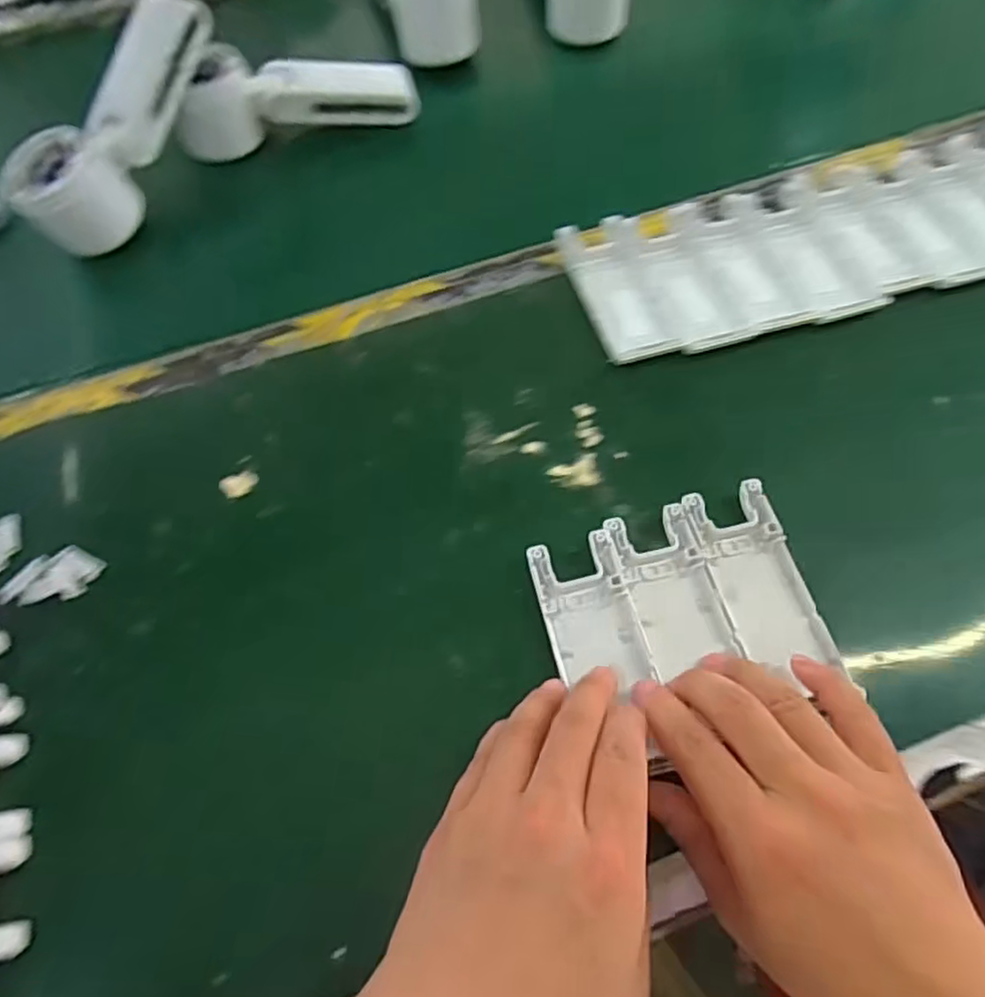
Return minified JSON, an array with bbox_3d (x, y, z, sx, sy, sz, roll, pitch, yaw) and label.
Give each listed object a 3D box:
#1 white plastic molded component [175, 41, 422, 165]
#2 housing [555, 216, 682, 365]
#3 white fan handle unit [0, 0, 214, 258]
[{"bbox_3d":[-0.138,-0.284,0.468,0.172,0.055,0.048,-20,63,-7],"label":"white plastic molded component"},{"bbox_3d":[0.070,-0.119,0.384,0.041,0.009,0.100,-15,63,-5],"label":"housing"},{"bbox_3d":[-0.234,-0.236,0.422,0.051,0.055,0.171,26,84,14],"label":"white fan handle unit"}]

